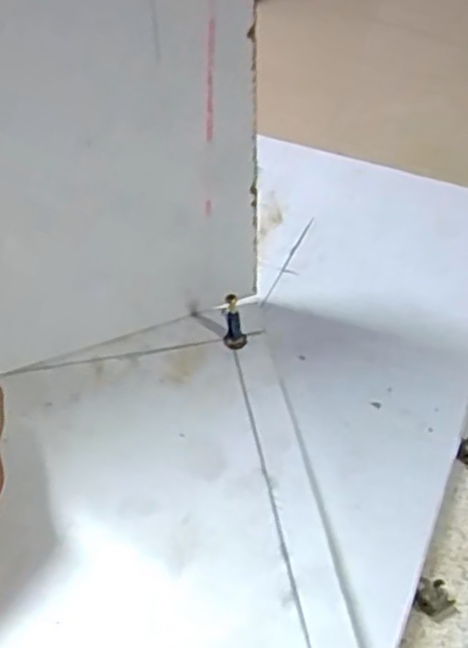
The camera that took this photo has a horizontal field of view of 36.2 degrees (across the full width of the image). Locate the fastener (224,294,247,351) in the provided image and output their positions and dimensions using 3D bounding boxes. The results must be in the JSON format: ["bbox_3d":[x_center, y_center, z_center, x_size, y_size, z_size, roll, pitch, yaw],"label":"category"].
[{"bbox_3d":[0.001,-0.002,0.350,0.010,0.033,0.010,-1,48,1],"label":"fastener"}]

